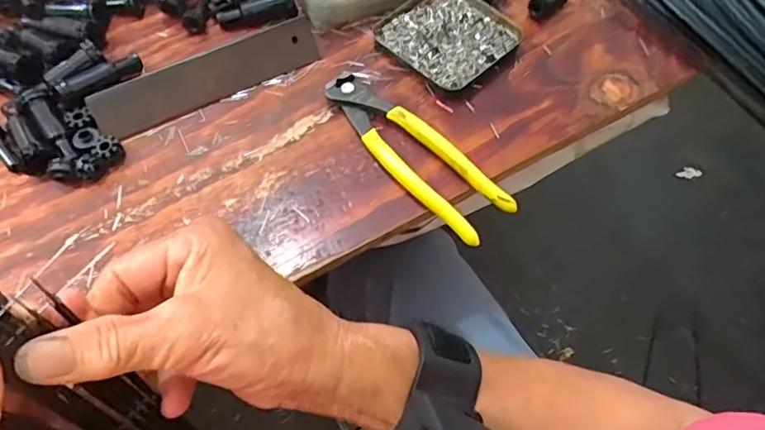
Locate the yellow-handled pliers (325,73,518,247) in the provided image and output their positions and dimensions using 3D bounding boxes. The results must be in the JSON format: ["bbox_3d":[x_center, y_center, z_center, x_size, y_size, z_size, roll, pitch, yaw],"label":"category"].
[{"bbox_3d":[0.021,-0.046,0.386,0.044,0.016,0.161,-38,68,-19],"label":"yellow-handled pliers"}]

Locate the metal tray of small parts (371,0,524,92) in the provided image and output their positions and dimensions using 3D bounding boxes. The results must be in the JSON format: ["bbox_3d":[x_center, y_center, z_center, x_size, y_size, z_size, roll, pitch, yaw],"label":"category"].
[{"bbox_3d":[0.053,-0.150,0.444,0.093,0.012,0.096,-38,68,-19],"label":"metal tray of small parts"}]

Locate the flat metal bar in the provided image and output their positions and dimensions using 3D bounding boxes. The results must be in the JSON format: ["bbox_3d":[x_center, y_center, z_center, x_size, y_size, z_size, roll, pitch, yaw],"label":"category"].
[{"bbox_3d":[-0.132,-0.106,0.413,0.172,0.036,0.006,-26,25,-12],"label":"flat metal bar"}]

